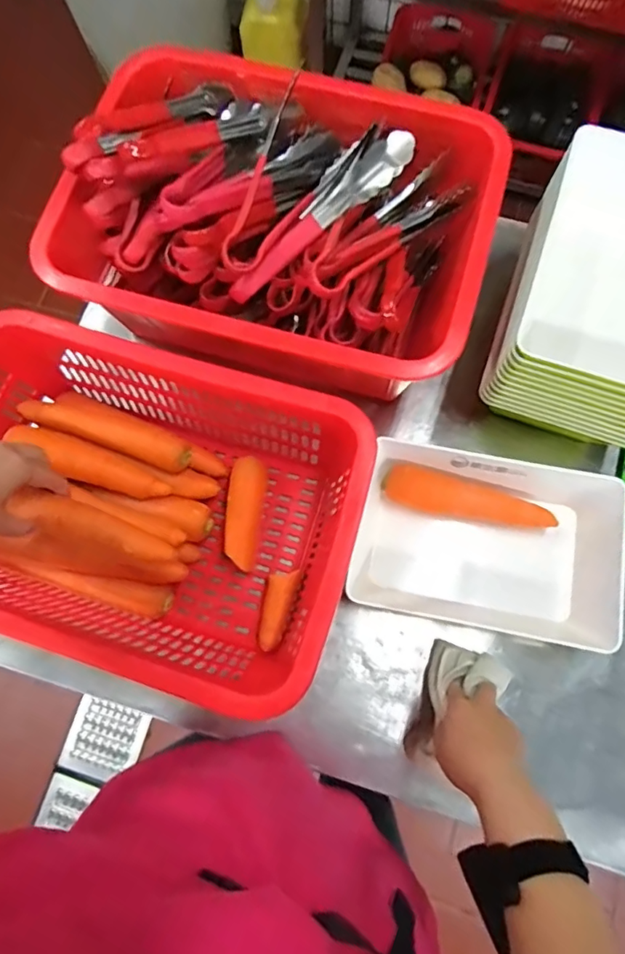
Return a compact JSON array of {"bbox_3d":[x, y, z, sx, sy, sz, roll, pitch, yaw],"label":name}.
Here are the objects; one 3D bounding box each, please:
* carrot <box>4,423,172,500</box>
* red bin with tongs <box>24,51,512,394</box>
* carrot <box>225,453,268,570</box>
[{"bbox_3d":[-0.249,-0.014,0.564,0.183,0.052,0.049,26,75,-20],"label":"carrot"},{"bbox_3d":[-0.036,-0.309,0.610,0.479,0.184,0.353,17,76,5],"label":"red bin with tongs"},{"bbox_3d":[-0.082,0.045,0.615,0.046,0.042,0.133,8,75,3],"label":"carrot"}]

